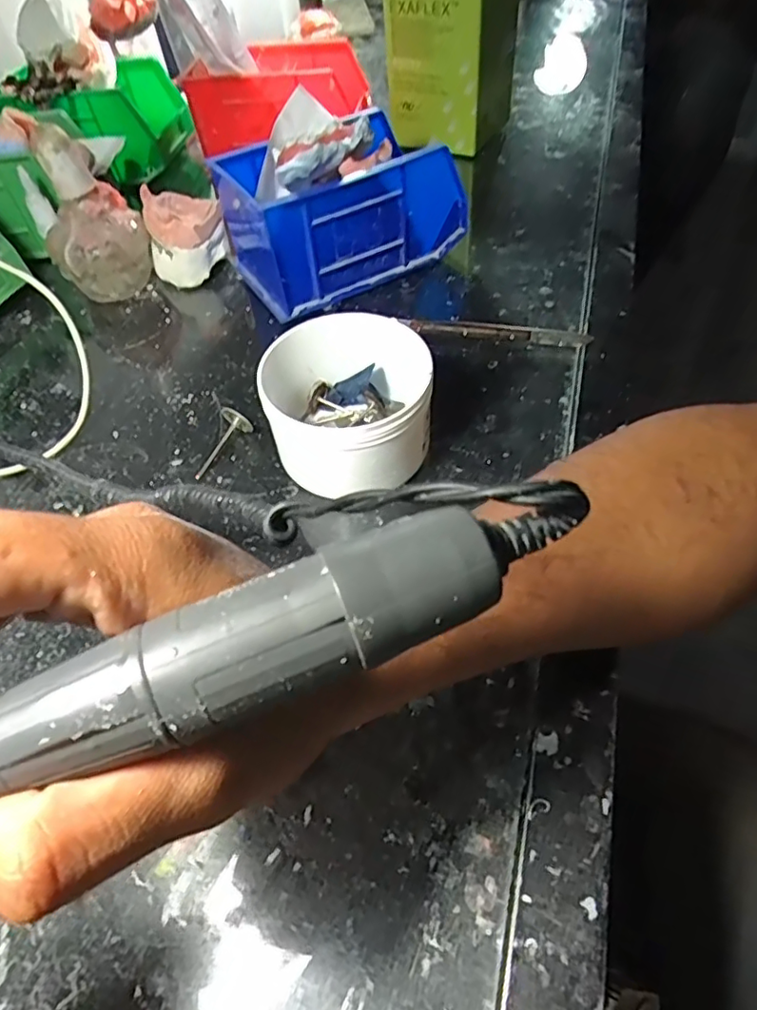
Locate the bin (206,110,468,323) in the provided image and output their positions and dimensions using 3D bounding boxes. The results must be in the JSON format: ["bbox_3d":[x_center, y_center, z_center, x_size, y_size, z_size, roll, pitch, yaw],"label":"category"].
[{"bbox_3d":[-0.030,-0.235,0.465,0.172,0.090,0.111,-25,54,-14],"label":"bin"}]

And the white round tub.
[{"bbox_3d":[-0.014,-0.055,0.336,0.084,0.067,0.085,-3,52,3],"label":"white round tub"}]

